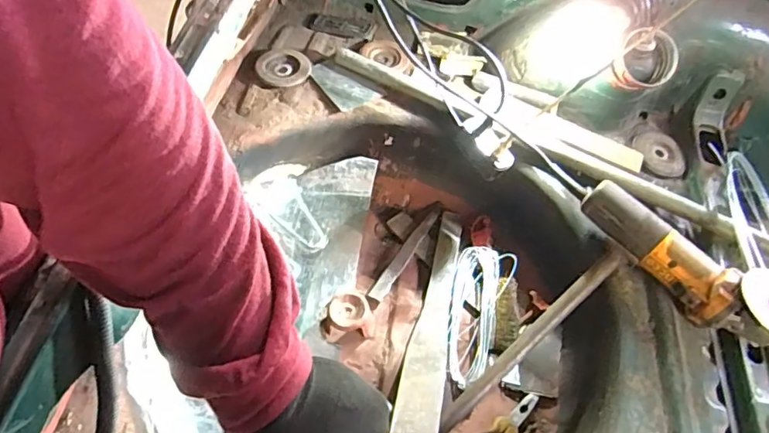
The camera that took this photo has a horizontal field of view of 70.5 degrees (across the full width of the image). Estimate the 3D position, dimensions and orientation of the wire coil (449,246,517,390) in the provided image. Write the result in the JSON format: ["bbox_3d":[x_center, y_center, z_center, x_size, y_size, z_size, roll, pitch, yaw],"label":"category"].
[{"bbox_3d":[0.129,0.141,0.795,0.081,0.024,0.217,17,56,9],"label":"wire coil"}]

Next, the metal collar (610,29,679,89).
[{"bbox_3d":[0.360,-0.214,0.752,0.073,0.084,0.033,29,15,25],"label":"metal collar"}]

